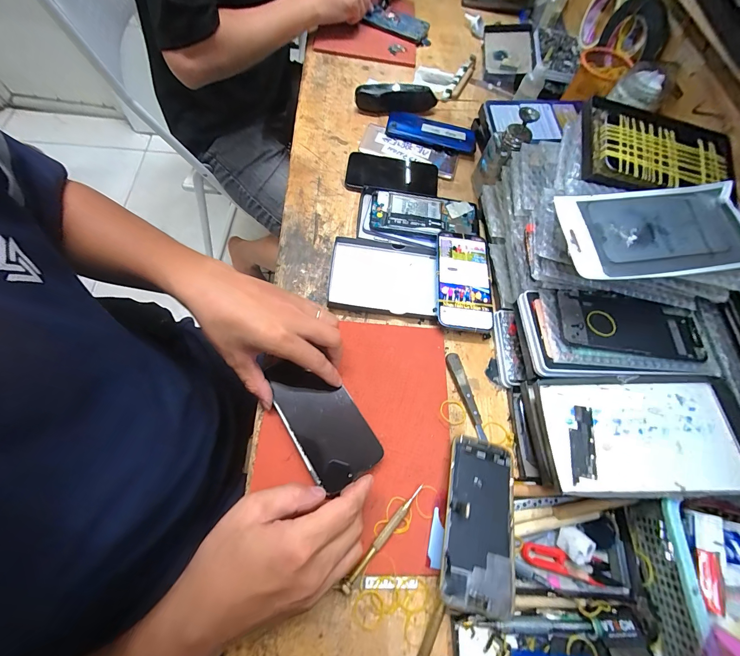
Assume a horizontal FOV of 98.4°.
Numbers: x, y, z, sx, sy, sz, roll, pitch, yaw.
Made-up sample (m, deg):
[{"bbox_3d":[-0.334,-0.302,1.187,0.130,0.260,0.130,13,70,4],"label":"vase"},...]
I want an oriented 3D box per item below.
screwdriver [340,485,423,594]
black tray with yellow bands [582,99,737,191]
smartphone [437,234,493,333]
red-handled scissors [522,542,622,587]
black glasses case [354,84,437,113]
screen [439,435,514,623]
[{"bbox_3d":[0.014,0.197,0.304,0.009,0.013,0.111,43,68,12],"label":"screwdriver"},{"bbox_3d":[0.308,-0.184,0.333,0.161,0.028,0.095,10,65,-3],"label":"black tray with yellow bands"},{"bbox_3d":[0.124,-0.063,0.425,0.069,0.015,0.143,7,66,-4],"label":"smartphone"},{"bbox_3d":[0.195,0.231,0.312,0.095,0.007,0.022,16,65,0],"label":"red-handled scissors"},{"bbox_3d":[0.047,-0.402,0.560,0.143,0.041,0.029,-5,68,-5],"label":"black glasses case"},{"bbox_3d":[0.106,0.180,0.304,0.067,0.007,0.142,18,58,0],"label":"screen"}]

